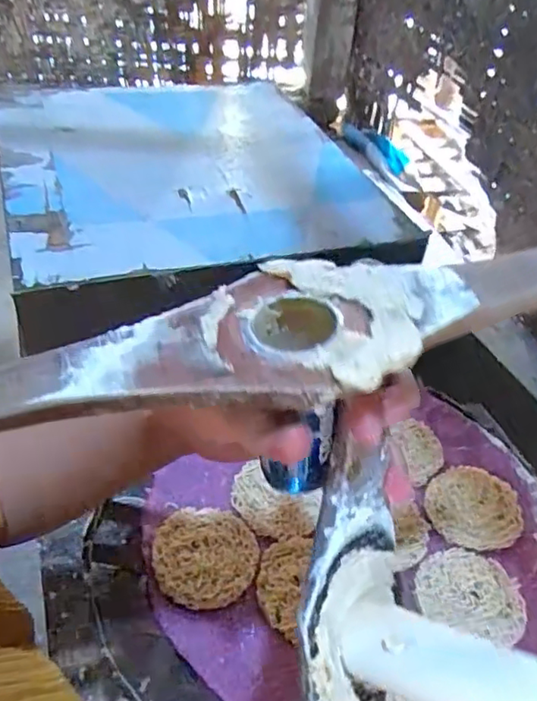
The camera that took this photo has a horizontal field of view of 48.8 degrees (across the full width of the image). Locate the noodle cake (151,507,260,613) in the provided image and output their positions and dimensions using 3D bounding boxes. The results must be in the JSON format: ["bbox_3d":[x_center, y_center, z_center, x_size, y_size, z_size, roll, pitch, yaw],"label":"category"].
[{"bbox_3d":[-0.048,0.155,0.454,0.078,0.007,0.079,4,42,-4],"label":"noodle cake"}]

